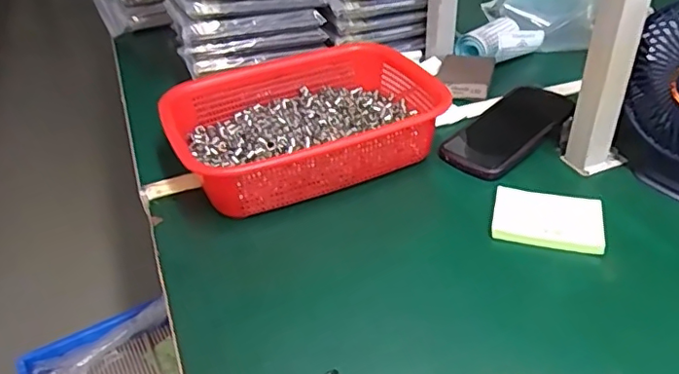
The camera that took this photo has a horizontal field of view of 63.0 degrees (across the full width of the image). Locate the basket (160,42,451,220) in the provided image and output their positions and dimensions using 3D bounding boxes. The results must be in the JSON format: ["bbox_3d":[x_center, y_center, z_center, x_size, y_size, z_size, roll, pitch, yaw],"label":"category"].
[{"bbox_3d":[-0.033,-0.071,0.612,0.285,0.073,0.211,-17,38,-19],"label":"basket"}]

